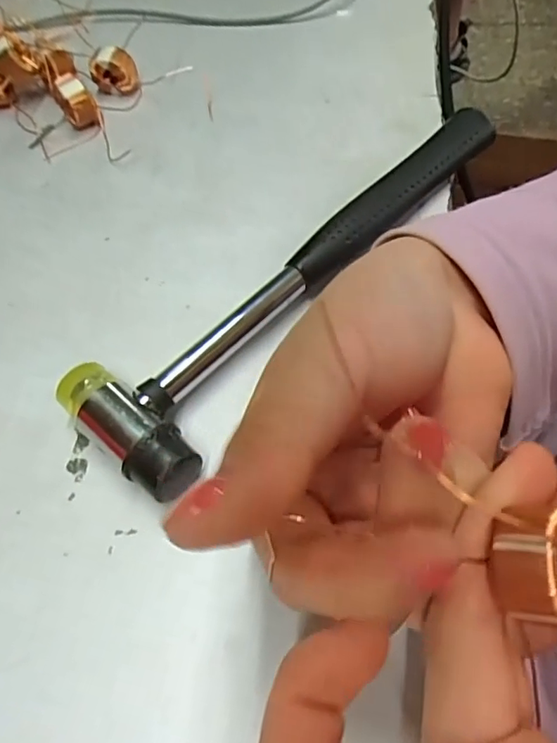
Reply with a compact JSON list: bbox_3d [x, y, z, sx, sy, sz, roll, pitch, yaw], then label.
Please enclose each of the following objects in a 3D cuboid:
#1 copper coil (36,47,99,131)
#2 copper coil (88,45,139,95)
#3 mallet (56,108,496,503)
[{"bbox_3d":[-0.118,-0.158,0.315,0.019,0.024,0.044,-26,61,-12],"label":"copper coil"},{"bbox_3d":[-0.093,-0.173,0.322,0.026,0.023,0.014,11,61,9],"label":"copper coil"},{"bbox_3d":[0.016,-0.045,0.244,0.062,0.023,0.233,38,68,22],"label":"mallet"}]

